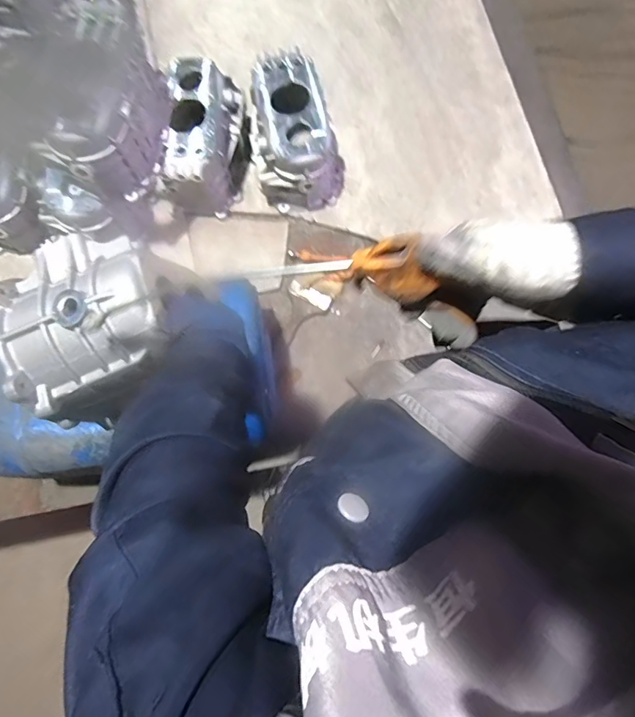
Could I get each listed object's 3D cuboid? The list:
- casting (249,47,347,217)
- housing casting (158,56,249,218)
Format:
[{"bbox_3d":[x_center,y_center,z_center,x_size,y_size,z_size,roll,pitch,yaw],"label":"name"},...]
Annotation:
[{"bbox_3d":[-0.037,-0.465,0.995,0.190,0.161,0.268,-3,77,-2],"label":"casting"},{"bbox_3d":[-0.230,-0.441,0.987,0.146,0.175,0.247,4,77,-1],"label":"housing casting"}]

